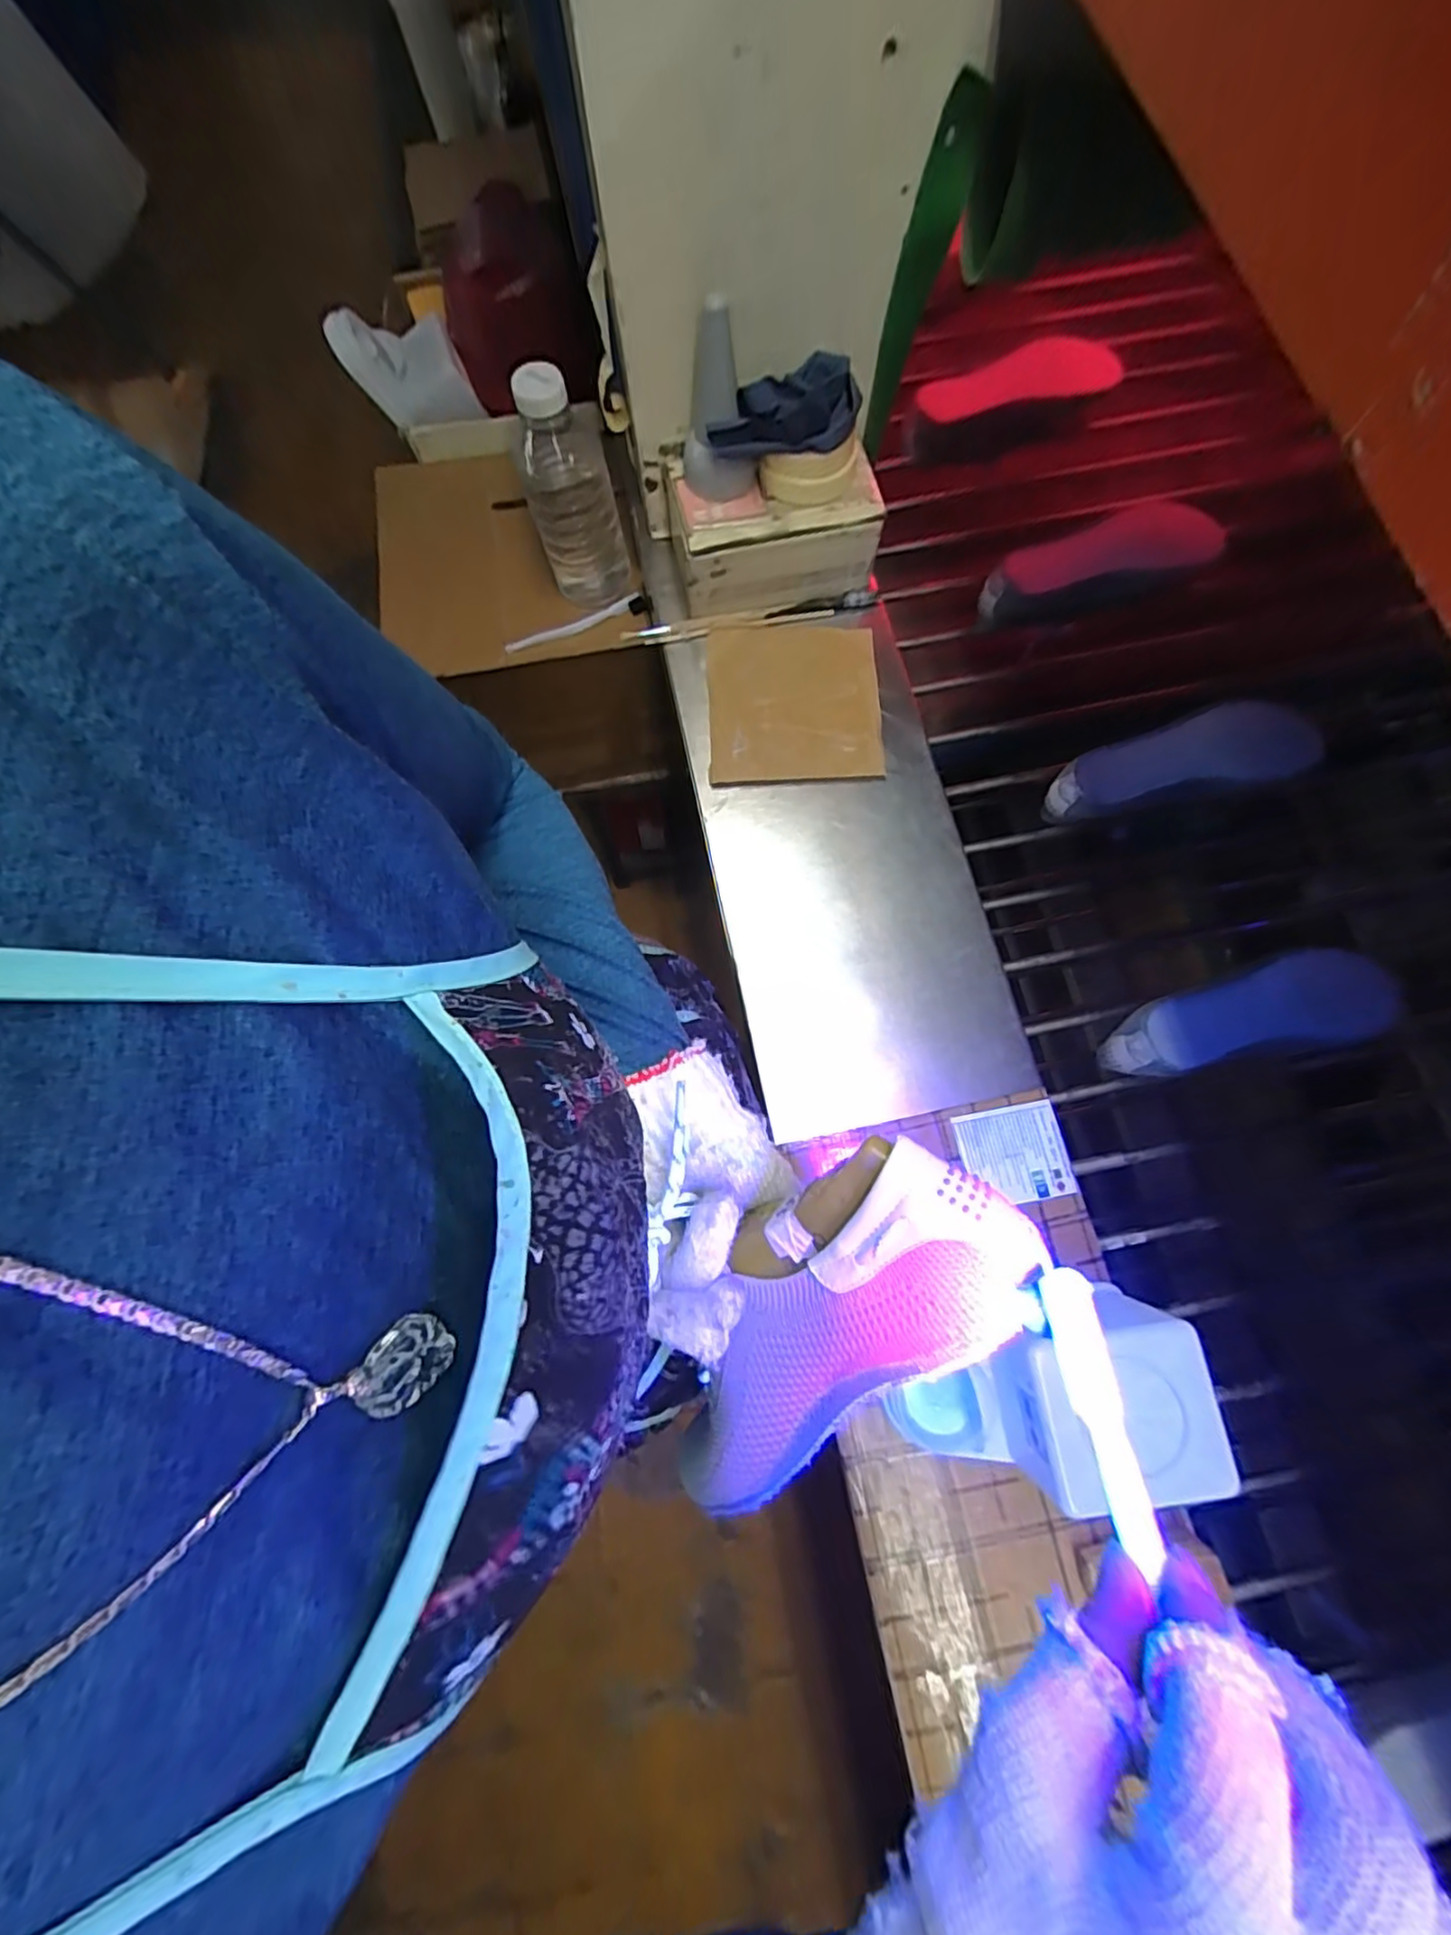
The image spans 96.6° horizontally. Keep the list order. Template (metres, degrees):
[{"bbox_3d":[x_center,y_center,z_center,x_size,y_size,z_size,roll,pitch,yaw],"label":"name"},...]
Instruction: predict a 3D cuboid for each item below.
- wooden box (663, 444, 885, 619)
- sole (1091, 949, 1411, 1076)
[{"bbox_3d":[0.048,-0.441,0.658,0.201,0.089,0.110,-8,75,-2],"label":"wooden box"},{"bbox_3d":[0.453,0.044,0.577,0.219,0.077,0.075,-11,75,-3],"label":"sole"}]

